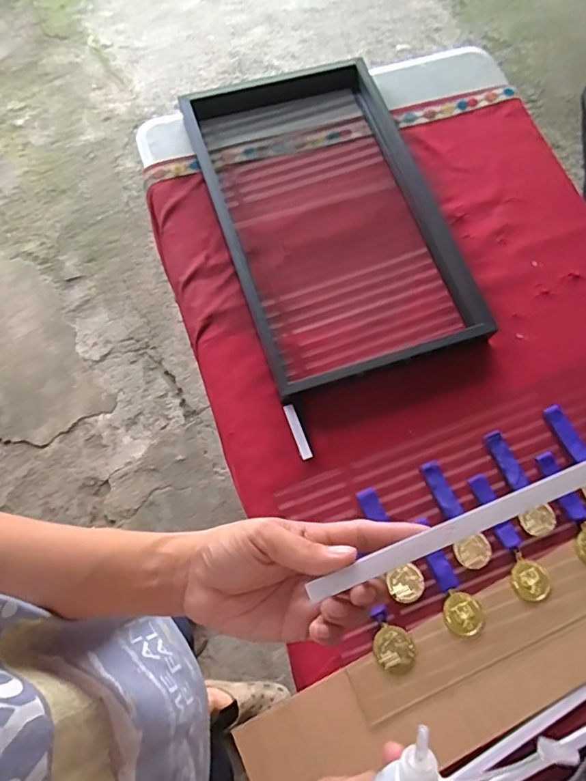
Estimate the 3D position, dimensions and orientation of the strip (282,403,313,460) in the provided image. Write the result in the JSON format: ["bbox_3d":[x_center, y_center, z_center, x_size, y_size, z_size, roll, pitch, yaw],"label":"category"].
[{"bbox_3d":[0.006,0.059,0.725,0.017,0.010,0.081,-21,73,-9],"label":"strip"}]

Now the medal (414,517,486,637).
[{"bbox_3d":[0.193,0.244,0.667,0.048,0.014,0.148,-31,74,3],"label":"medal"}]

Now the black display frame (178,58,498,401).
[{"bbox_3d":[0.062,-0.292,0.840,0.356,0.062,0.583,-17,73,-8],"label":"black display frame"}]

